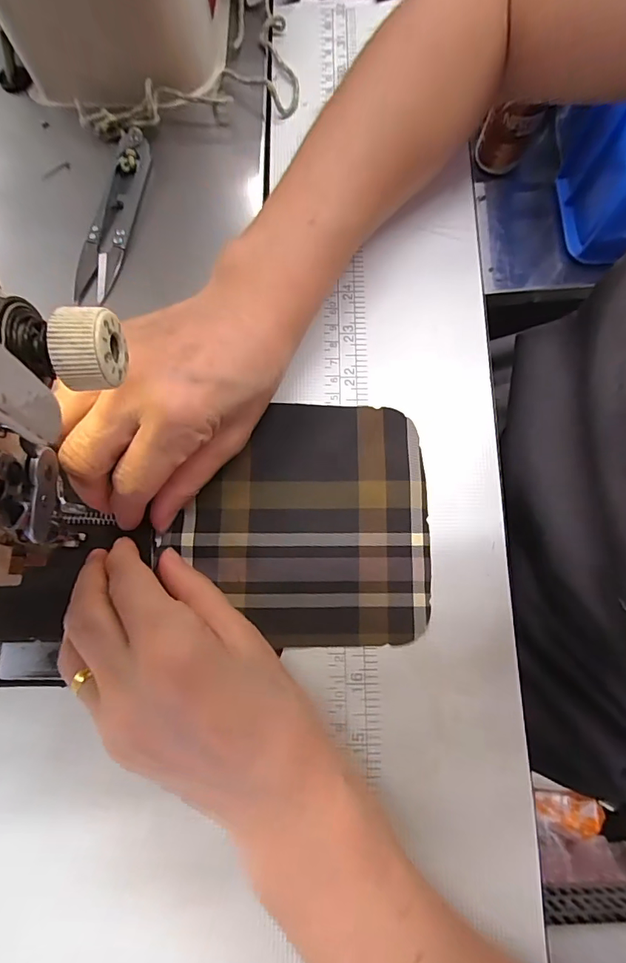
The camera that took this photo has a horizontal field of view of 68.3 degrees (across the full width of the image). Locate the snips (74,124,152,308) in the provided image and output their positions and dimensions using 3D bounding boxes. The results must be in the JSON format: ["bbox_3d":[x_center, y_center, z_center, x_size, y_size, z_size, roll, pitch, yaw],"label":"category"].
[{"bbox_3d":[-0.113,-0.152,0.259,0.020,0.014,0.106,11,78,2],"label":"snips"}]

